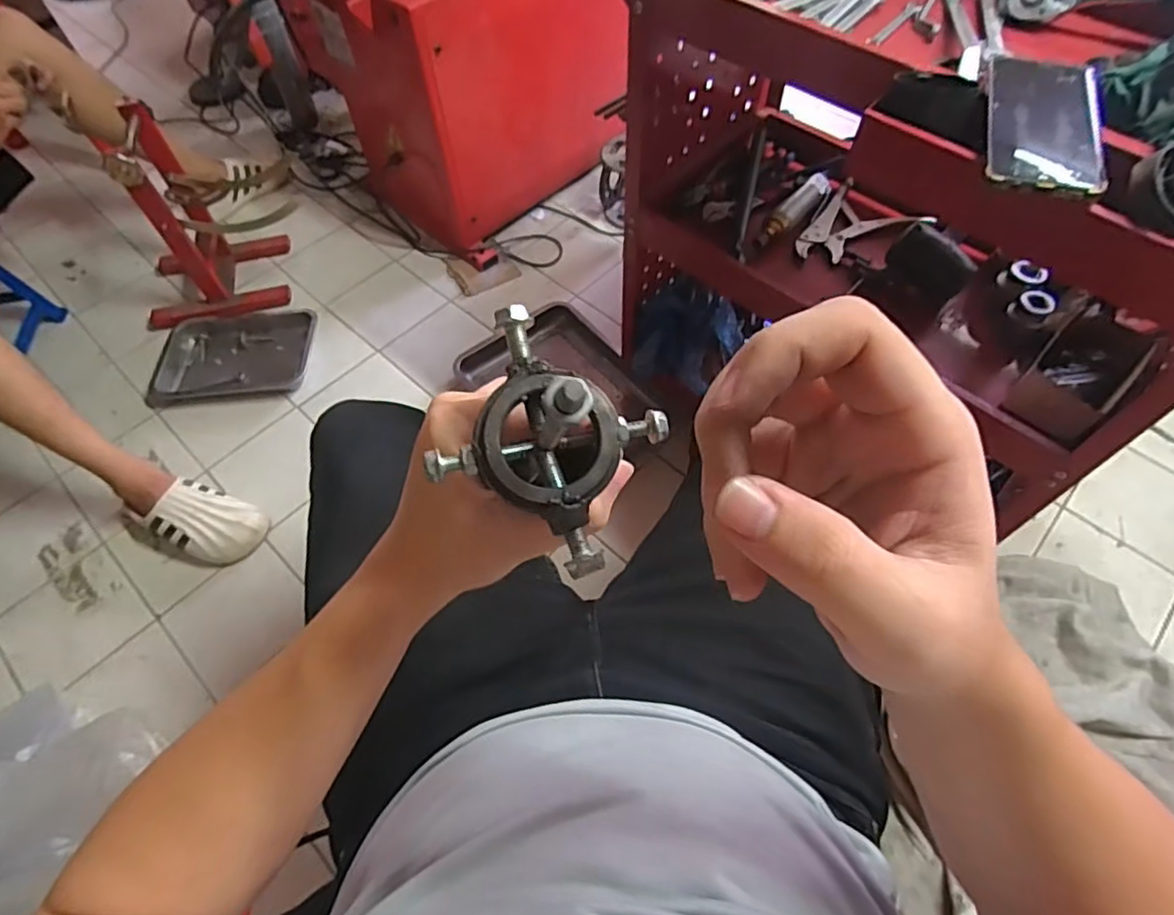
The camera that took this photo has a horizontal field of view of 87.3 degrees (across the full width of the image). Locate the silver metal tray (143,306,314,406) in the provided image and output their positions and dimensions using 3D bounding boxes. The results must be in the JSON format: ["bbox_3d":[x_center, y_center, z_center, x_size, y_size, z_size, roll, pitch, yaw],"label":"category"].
[{"bbox_3d":[-0.734,-0.215,1.300,0.320,0.044,0.217,-5,59,-3],"label":"silver metal tray"}]

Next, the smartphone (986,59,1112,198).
[{"bbox_3d":[0.348,-0.258,0.468,0.080,0.013,0.166,16,60,9],"label":"smartphone"}]

